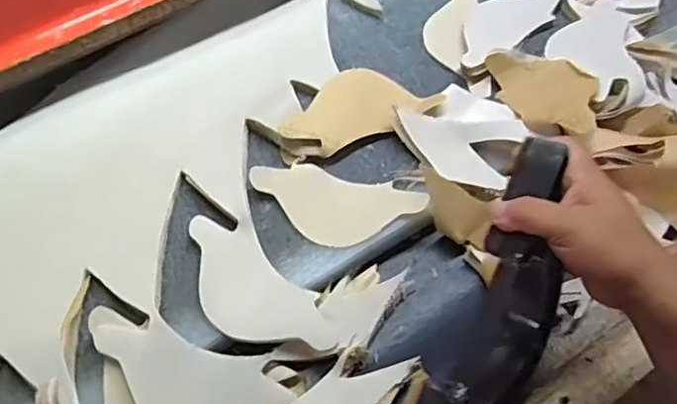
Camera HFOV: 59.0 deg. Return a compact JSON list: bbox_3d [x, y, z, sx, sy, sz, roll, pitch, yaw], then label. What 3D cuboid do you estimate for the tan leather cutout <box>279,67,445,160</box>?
[{"bbox_3d":[0.019,-0.096,0.595,0.153,0.010,0.068,-23,87,-8],"label":"tan leather cutout"}]

